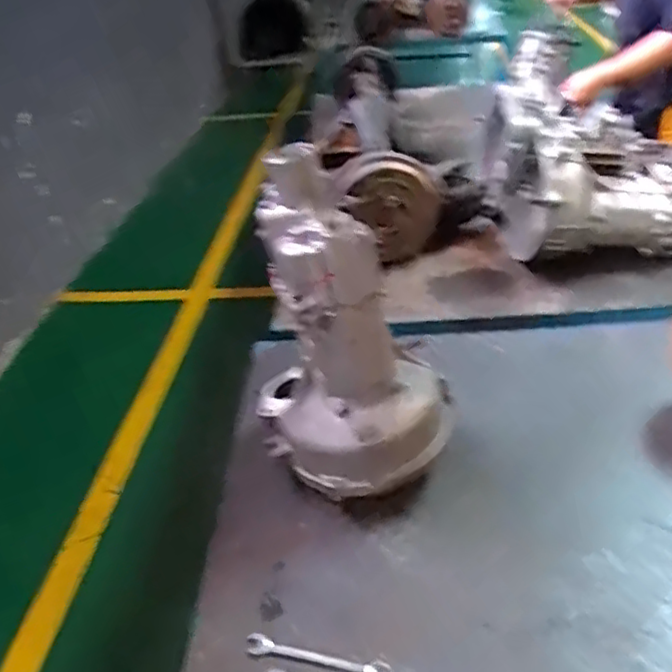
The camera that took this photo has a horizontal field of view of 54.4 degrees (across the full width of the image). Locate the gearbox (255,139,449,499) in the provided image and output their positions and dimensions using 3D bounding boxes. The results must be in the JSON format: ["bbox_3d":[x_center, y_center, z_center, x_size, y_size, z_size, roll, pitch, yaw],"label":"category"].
[{"bbox_3d":[0.019,0.000,0.941,0.284,0.461,0.259,-7,34,-2],"label":"gearbox"}]

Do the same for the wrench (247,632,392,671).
[{"bbox_3d":[-0.022,0.389,0.794,0.177,0.016,0.026,3,35,13],"label":"wrench"}]

